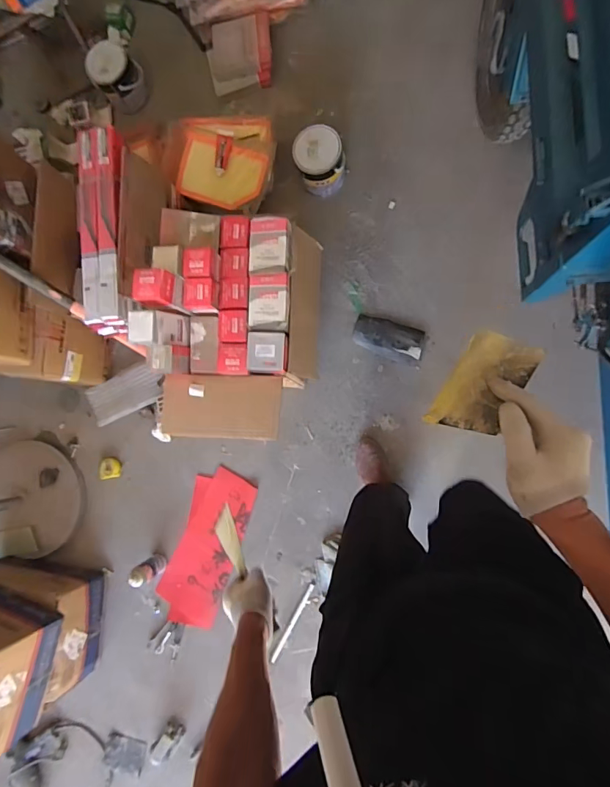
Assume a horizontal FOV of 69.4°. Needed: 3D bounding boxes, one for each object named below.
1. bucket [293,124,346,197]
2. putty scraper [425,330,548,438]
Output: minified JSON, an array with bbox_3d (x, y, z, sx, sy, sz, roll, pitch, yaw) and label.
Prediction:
[{"bbox_3d":[0.049,-0.759,1.447,0.157,0.175,0.153,-1,85,9],"label":"bucket"},{"bbox_3d":[0.197,-0.010,0.482,0.072,0.009,0.126,30,79,29],"label":"putty scraper"}]

